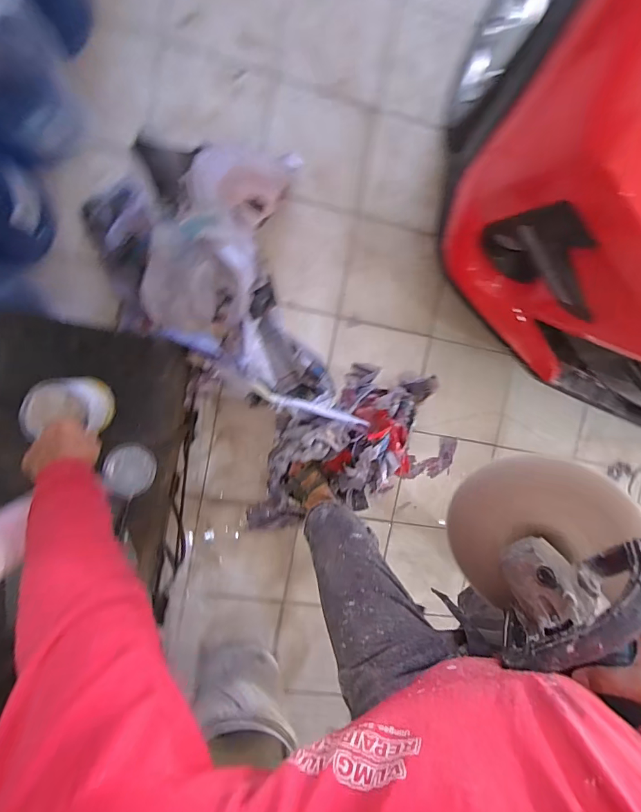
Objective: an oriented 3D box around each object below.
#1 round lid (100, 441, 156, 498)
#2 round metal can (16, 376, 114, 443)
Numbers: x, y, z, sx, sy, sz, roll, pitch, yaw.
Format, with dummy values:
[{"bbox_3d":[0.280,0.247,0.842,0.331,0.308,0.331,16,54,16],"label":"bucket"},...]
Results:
[{"bbox_3d":[-0.364,0.123,0.777,0.091,0.014,0.103,-20,110,-27],"label":"round lid"},{"bbox_3d":[-0.423,-0.002,0.682,0.100,0.115,0.091,-1,96,-7],"label":"round metal can"}]

